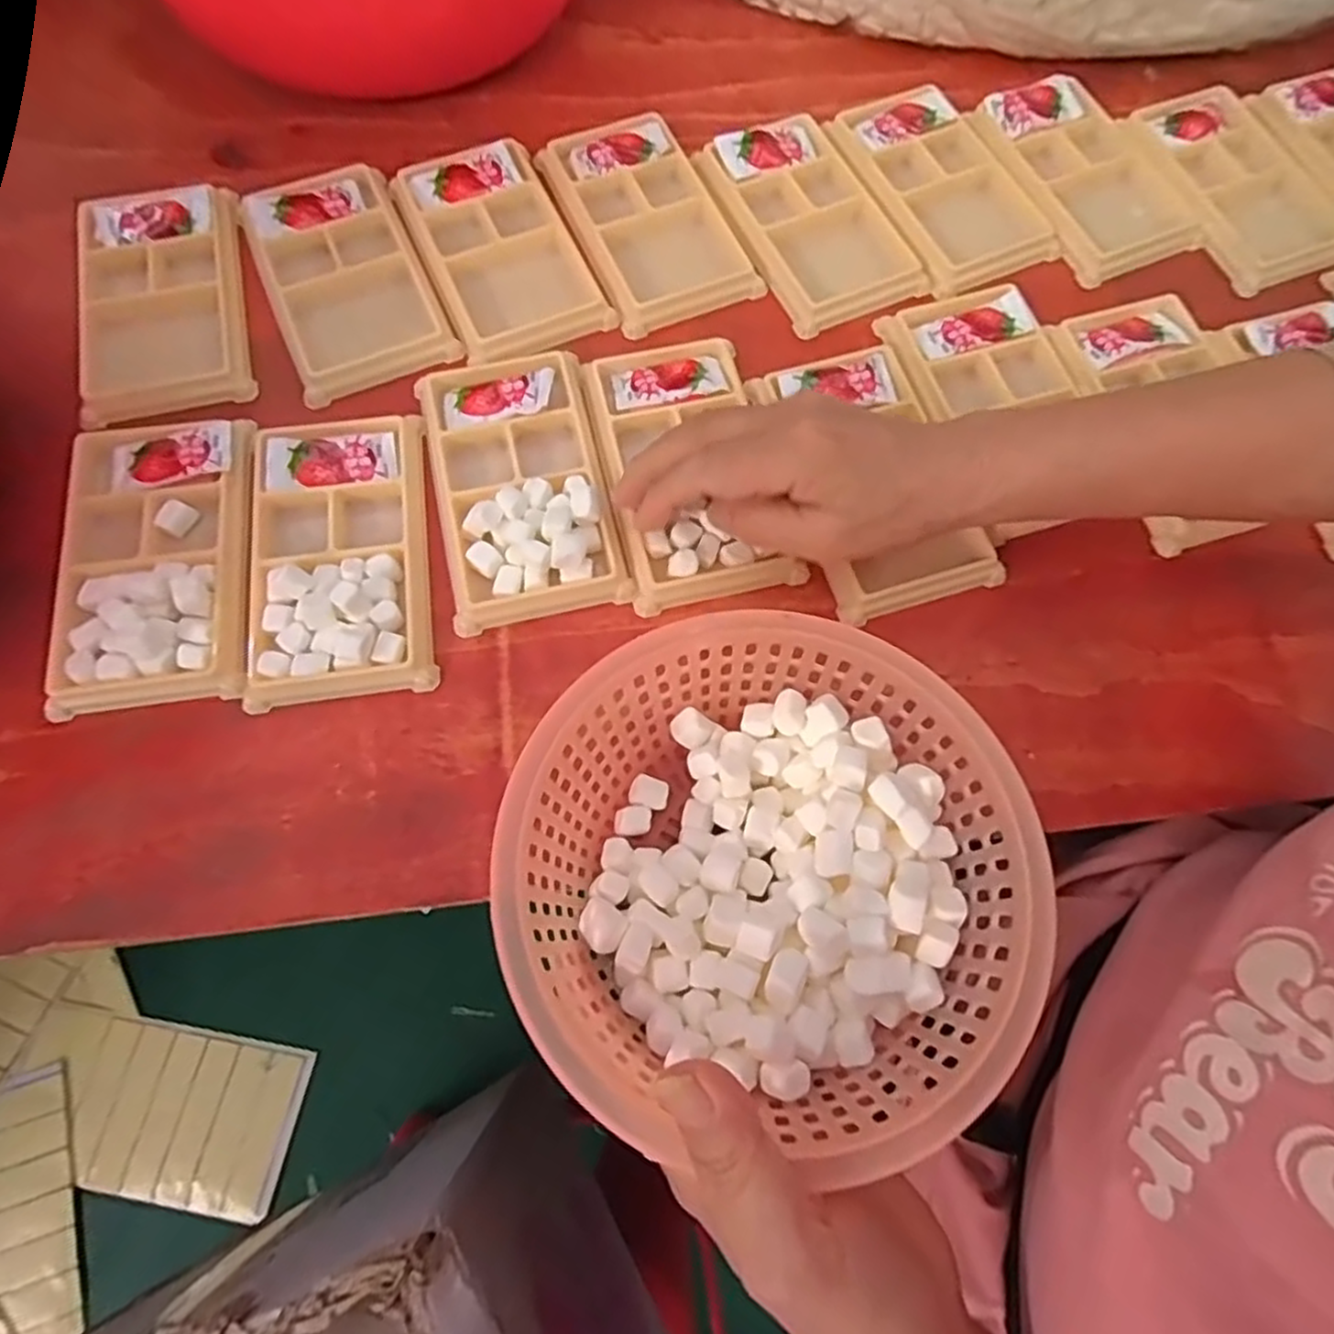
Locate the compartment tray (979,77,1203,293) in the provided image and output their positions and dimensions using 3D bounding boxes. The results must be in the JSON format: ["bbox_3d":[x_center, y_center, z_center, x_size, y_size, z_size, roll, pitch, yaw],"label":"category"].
[{"bbox_3d":[0.241,-0.285,0.418,0.079,0.013,0.132,-22,75,-8],"label":"compartment tray"}]

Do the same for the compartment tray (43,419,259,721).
[{"bbox_3d":[-0.222,-0.050,0.315,0.080,0.021,0.130,-7,73,-4],"label":"compartment tray"}]

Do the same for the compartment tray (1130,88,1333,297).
[{"bbox_3d":[0.332,-0.280,0.420,0.079,0.010,0.133,-20,75,-8],"label":"compartment tray"}]

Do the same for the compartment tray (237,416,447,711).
[{"bbox_3d":[-0.146,-0.052,0.321,0.076,0.020,0.130,-7,73,-4],"label":"compartment tray"}]

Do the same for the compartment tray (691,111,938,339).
[{"bbox_3d":[0.075,-0.251,0.405,0.079,0.020,0.141,-25,75,-9],"label":"compartment tray"}]

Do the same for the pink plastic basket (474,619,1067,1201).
[{"bbox_3d":[0.031,0.065,0.255,0.167,0.070,0.160,2,73,-1],"label":"pink plastic basket"}]

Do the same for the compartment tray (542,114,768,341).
[{"bbox_3d":[-0.010,-0.245,0.401,0.076,0.021,0.131,-22,75,-8],"label":"compartment tray"}]

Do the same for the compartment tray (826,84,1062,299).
[{"bbox_3d":[0.156,-0.272,0.416,0.080,0.020,0.130,-26,76,-9],"label":"compartment tray"}]

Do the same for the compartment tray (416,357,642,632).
[{"bbox_3d":[-0.067,-0.088,0.333,0.076,0.018,0.130,-12,74,-5],"label":"compartment tray"}]

